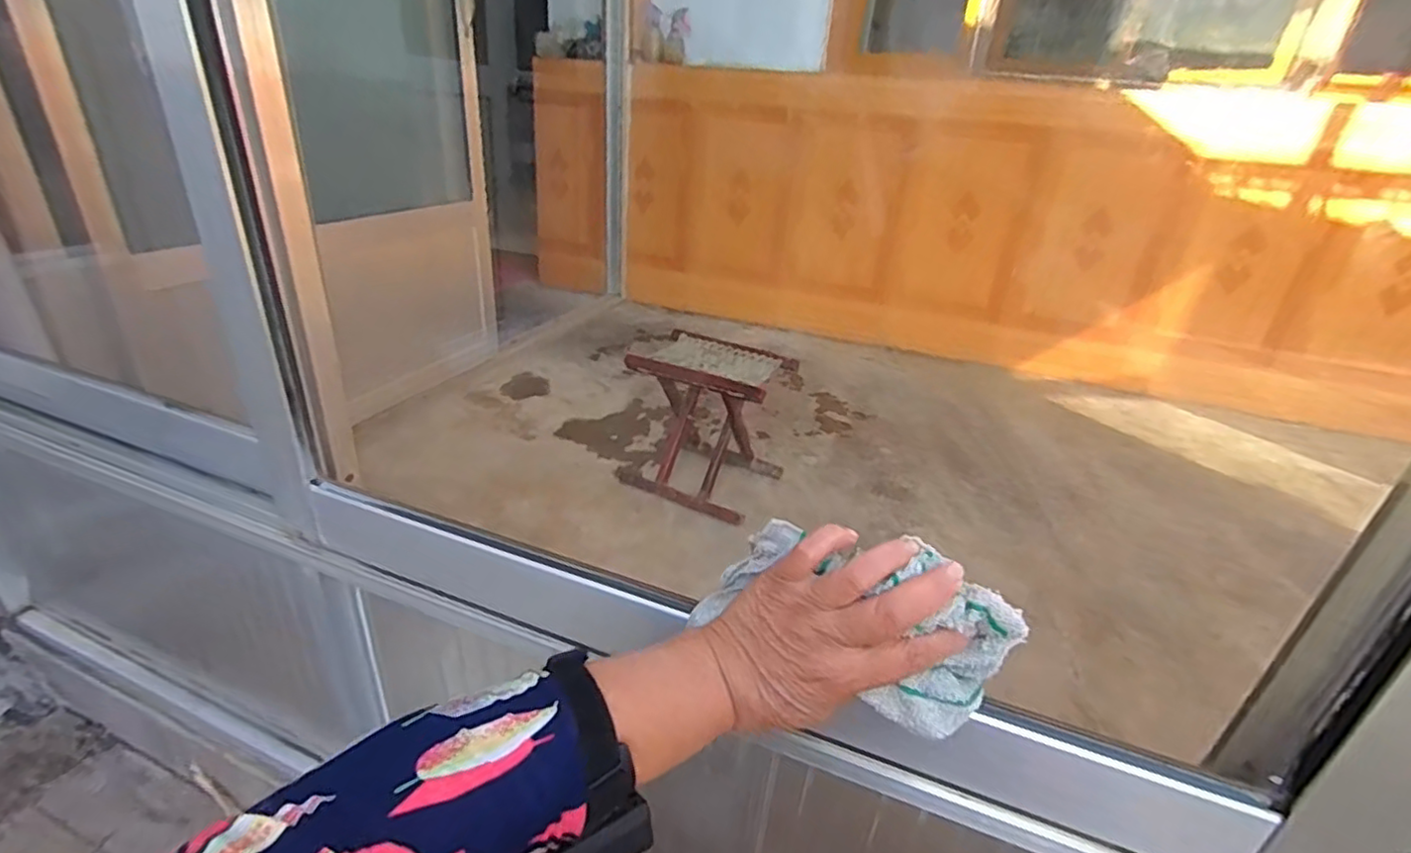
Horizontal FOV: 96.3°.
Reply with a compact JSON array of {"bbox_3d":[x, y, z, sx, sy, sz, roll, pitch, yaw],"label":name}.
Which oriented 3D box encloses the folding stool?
[{"bbox_3d":[0.007,-0.031,1.419,0.316,0.286,0.250,17,29,23],"label":"folding stool"}]

